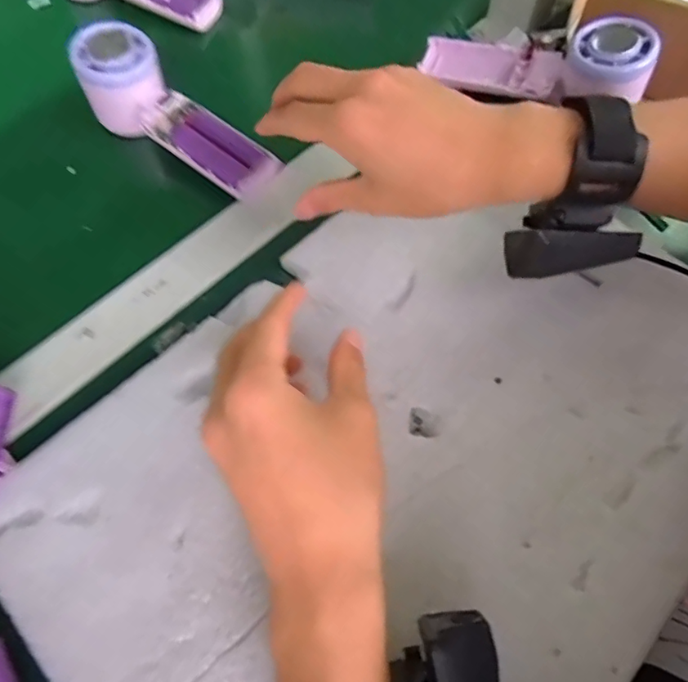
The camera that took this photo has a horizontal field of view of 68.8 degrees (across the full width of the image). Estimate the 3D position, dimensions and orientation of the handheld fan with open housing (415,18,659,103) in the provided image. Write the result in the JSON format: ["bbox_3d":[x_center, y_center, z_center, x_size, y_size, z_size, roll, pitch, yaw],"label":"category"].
[{"bbox_3d":[0.139,-0.209,0.375,0.162,0.041,0.055,23,65,34],"label":"handheld fan with open housing"}]

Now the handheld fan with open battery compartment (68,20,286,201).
[{"bbox_3d":[-0.120,-0.160,0.367,0.164,0.045,0.051,37,69,2],"label":"handheld fan with open battery compartment"}]

